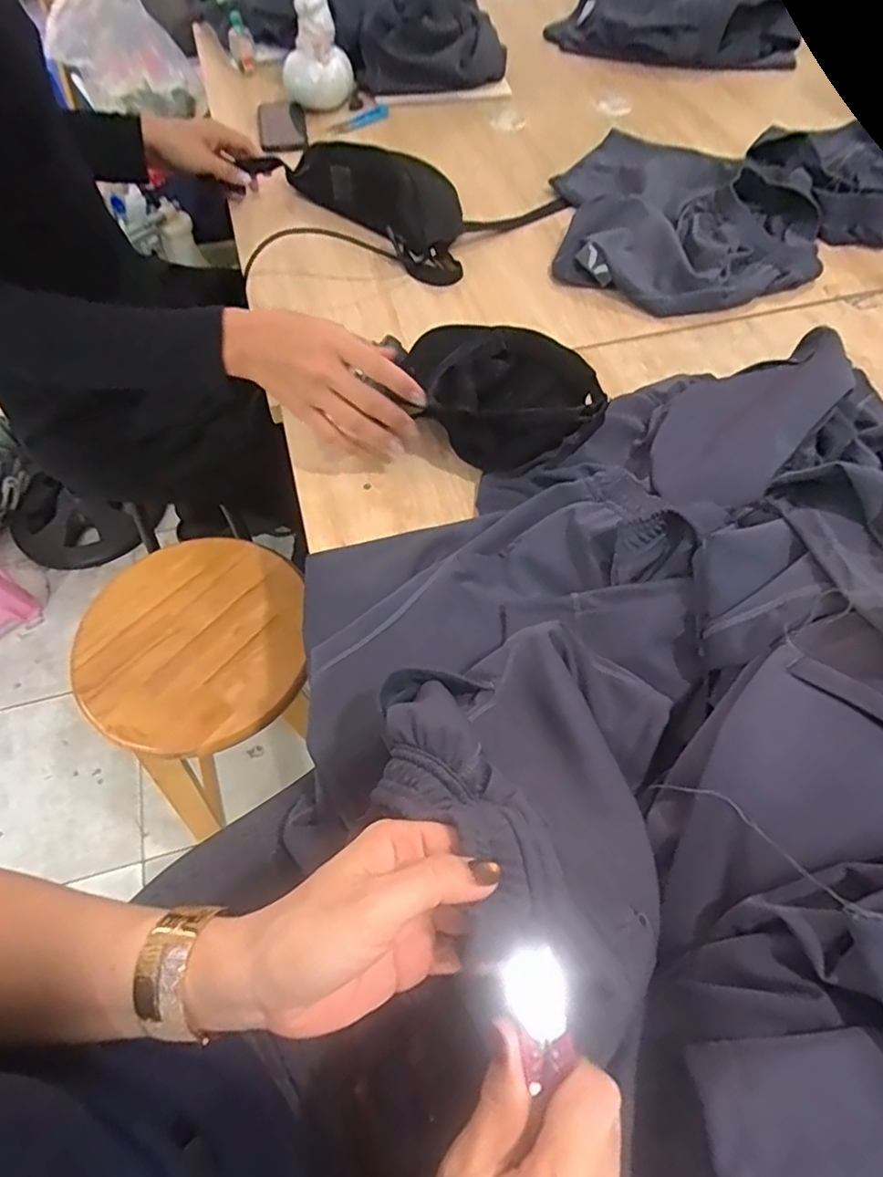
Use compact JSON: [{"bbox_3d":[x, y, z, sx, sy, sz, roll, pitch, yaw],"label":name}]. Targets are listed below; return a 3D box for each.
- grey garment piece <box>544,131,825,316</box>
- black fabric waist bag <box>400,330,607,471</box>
[{"bbox_3d":[0.342,-0.548,0.862,0.361,0.045,0.431,2,59,2],"label":"grey garment piece"},{"bbox_3d":[0.066,-0.211,0.649,0.188,0.080,0.181,-2,59,-1],"label":"black fabric waist bag"}]

